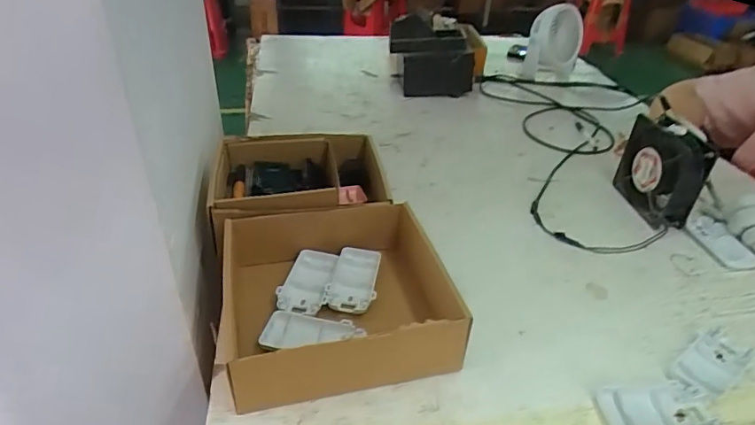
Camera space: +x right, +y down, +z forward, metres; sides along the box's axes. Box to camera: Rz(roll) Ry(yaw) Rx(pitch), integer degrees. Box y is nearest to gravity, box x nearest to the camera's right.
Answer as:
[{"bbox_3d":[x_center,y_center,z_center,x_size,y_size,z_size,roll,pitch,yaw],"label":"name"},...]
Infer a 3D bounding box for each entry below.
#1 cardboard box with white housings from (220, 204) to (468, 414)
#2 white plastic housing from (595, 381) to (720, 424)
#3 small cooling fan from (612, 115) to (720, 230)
[{"bbox_3d":[-0.043,0.082,0.502,0.204,0.072,0.197,-8,36,-12],"label":"cardboard box with white housings"},{"bbox_3d":[0.245,0.173,0.438,0.097,0.008,0.044,-2,35,-4],"label":"white plastic housing"},{"bbox_3d":[0.385,-0.062,0.692,0.045,0.115,0.134,-5,36,-9],"label":"small cooling fan"}]

